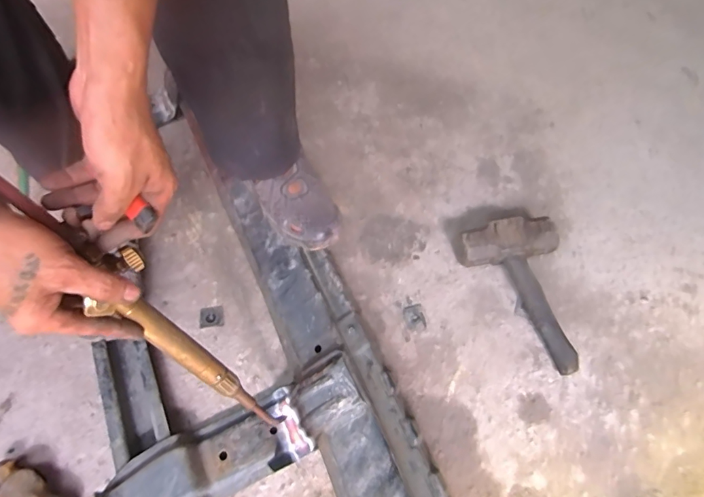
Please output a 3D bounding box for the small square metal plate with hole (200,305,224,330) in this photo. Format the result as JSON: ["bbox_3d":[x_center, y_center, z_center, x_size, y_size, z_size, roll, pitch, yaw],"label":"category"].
[{"bbox_3d":[-0.224,0.109,0.687,0.036,0.004,0.033,-12,62,-8],"label":"small square metal plate with hole"}]

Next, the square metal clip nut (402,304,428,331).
[{"bbox_3d":[0.100,0.111,0.689,0.032,0.004,0.042,-11,62,-7],"label":"square metal clip nut"}]

